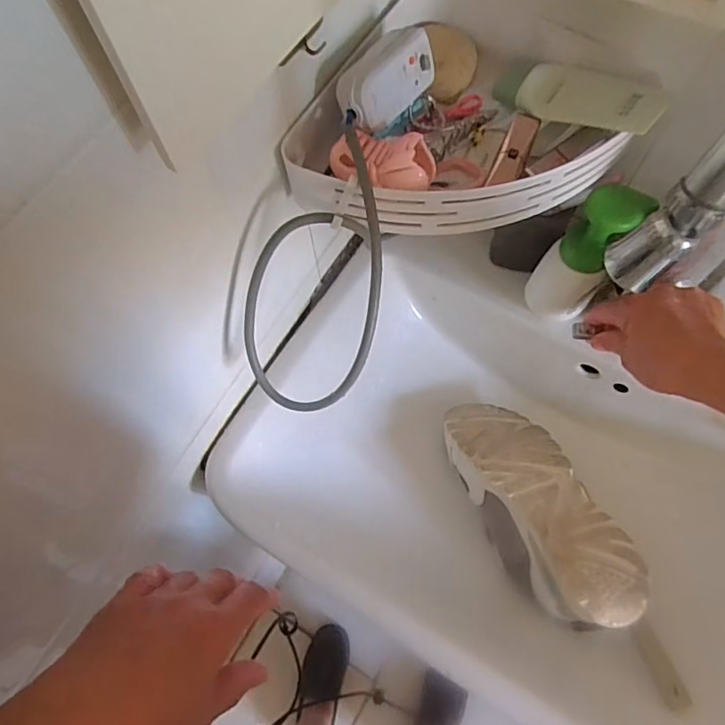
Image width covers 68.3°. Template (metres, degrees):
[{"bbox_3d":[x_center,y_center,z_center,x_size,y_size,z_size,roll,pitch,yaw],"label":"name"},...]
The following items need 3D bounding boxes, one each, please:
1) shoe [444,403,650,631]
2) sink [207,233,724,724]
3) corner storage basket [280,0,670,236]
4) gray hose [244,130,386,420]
[{"bbox_3d":[0.190,0.158,0.590,0.112,0.091,0.268,-26,52,-8],"label":"shoe"},{"bbox_3d":[0.174,0.134,0.575,0.578,0.156,0.382,29,72,13],"label":"sink"},{"bbox_3d":[0.071,-0.182,0.413,0.192,0.082,0.220,36,74,15],"label":"corner storage basket"},{"bbox_3d":[-0.028,-0.060,0.409,0.102,0.039,0.216,24,115,8],"label":"gray hose"}]

